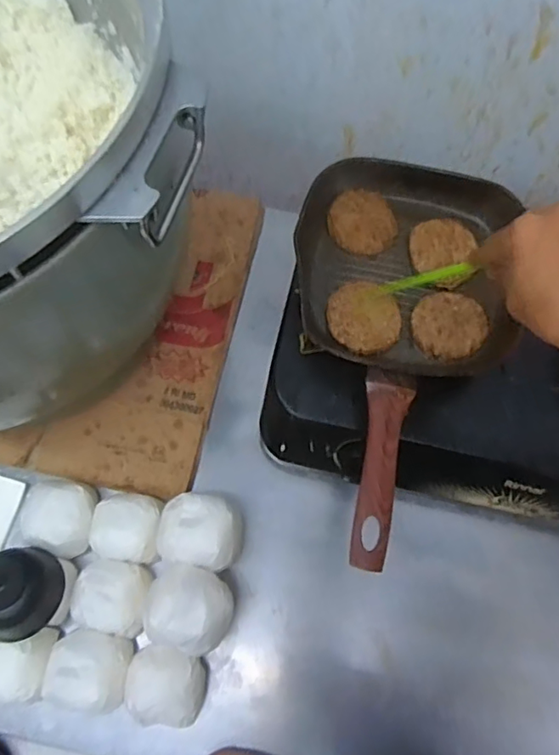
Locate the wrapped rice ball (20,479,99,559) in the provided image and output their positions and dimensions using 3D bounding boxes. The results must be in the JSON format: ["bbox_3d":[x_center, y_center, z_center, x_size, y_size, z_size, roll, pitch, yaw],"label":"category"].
[{"bbox_3d":[-0.249,0.157,0.639,0.086,0.040,0.083,0,71,-1],"label":"wrapped rice ball"}]

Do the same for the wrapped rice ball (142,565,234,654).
[{"bbox_3d":[-0.089,0.230,0.568,0.083,0.058,0.077,12,71,3],"label":"wrapped rice ball"}]

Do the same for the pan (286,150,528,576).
[{"bbox_3d":[0.113,-0.033,0.573,0.222,0.041,0.413,11,71,3],"label":"pan"}]

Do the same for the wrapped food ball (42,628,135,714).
[{"bbox_3d":[-0.193,0.302,0.583,0.083,0.049,0.075,16,71,5],"label":"wrapped food ball"}]

